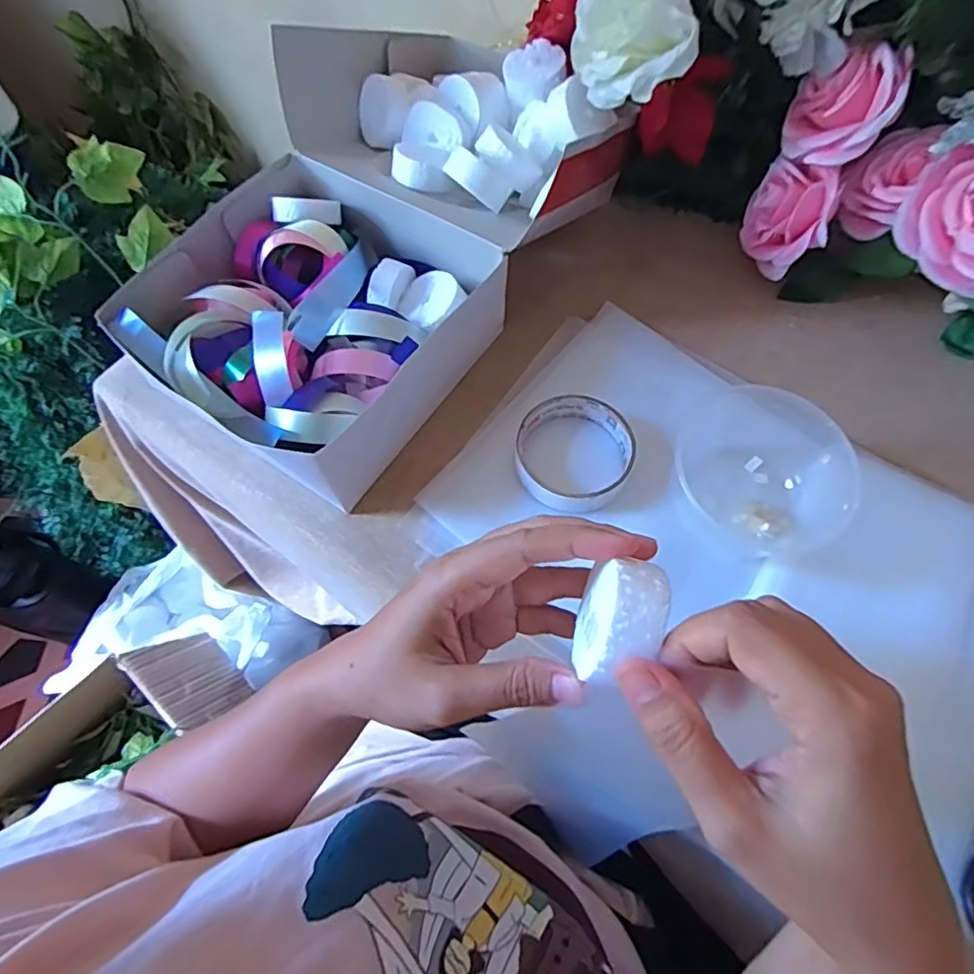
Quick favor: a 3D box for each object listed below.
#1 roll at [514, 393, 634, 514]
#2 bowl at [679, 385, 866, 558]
[{"bbox_3d":[0.059,-0.022,0.417,0.080,0.019,0.088,1,65,-1],"label":"roll"},{"bbox_3d":[0.188,-0.017,0.399,0.114,0.056,0.104,1,65,-1],"label":"bowl"}]

